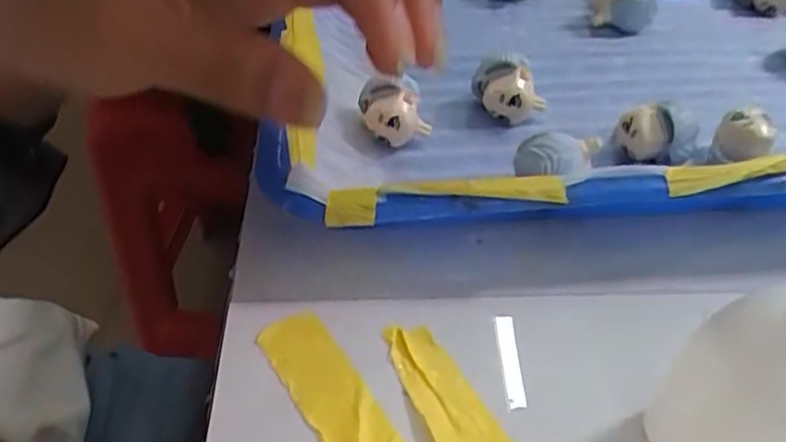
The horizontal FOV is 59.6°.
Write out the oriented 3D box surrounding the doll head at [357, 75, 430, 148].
[{"bbox_3d":[0.000,-0.043,0.268,0.020,0.027,0.025,-25,52,-21],"label":"doll head"}]

